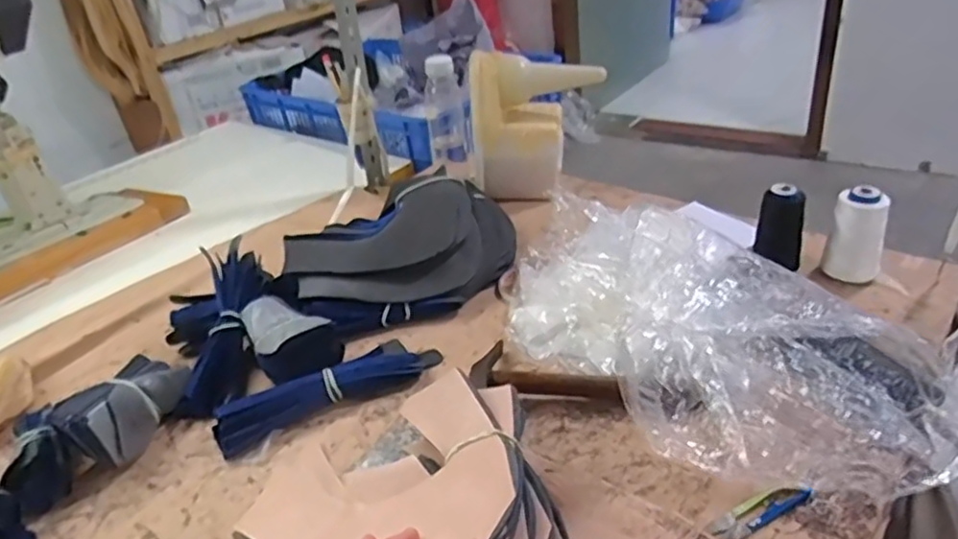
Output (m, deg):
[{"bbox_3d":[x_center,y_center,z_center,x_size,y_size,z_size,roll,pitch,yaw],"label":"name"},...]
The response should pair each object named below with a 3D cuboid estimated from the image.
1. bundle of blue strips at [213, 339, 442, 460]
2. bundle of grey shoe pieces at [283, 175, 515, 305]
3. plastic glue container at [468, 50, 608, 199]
[{"bbox_3d":[-0.146,0.113,0.657,0.224,0.030,0.053,-23,35,-24],"label":"bundle of blue strips"},{"bbox_3d":[-0.078,-0.024,0.799,0.290,0.091,0.146,-18,34,-17],"label":"bundle of grey shoe pieces"},{"bbox_3d":[0.080,-0.211,0.951,0.176,0.179,0.093,3,33,16],"label":"plastic glue container"}]

